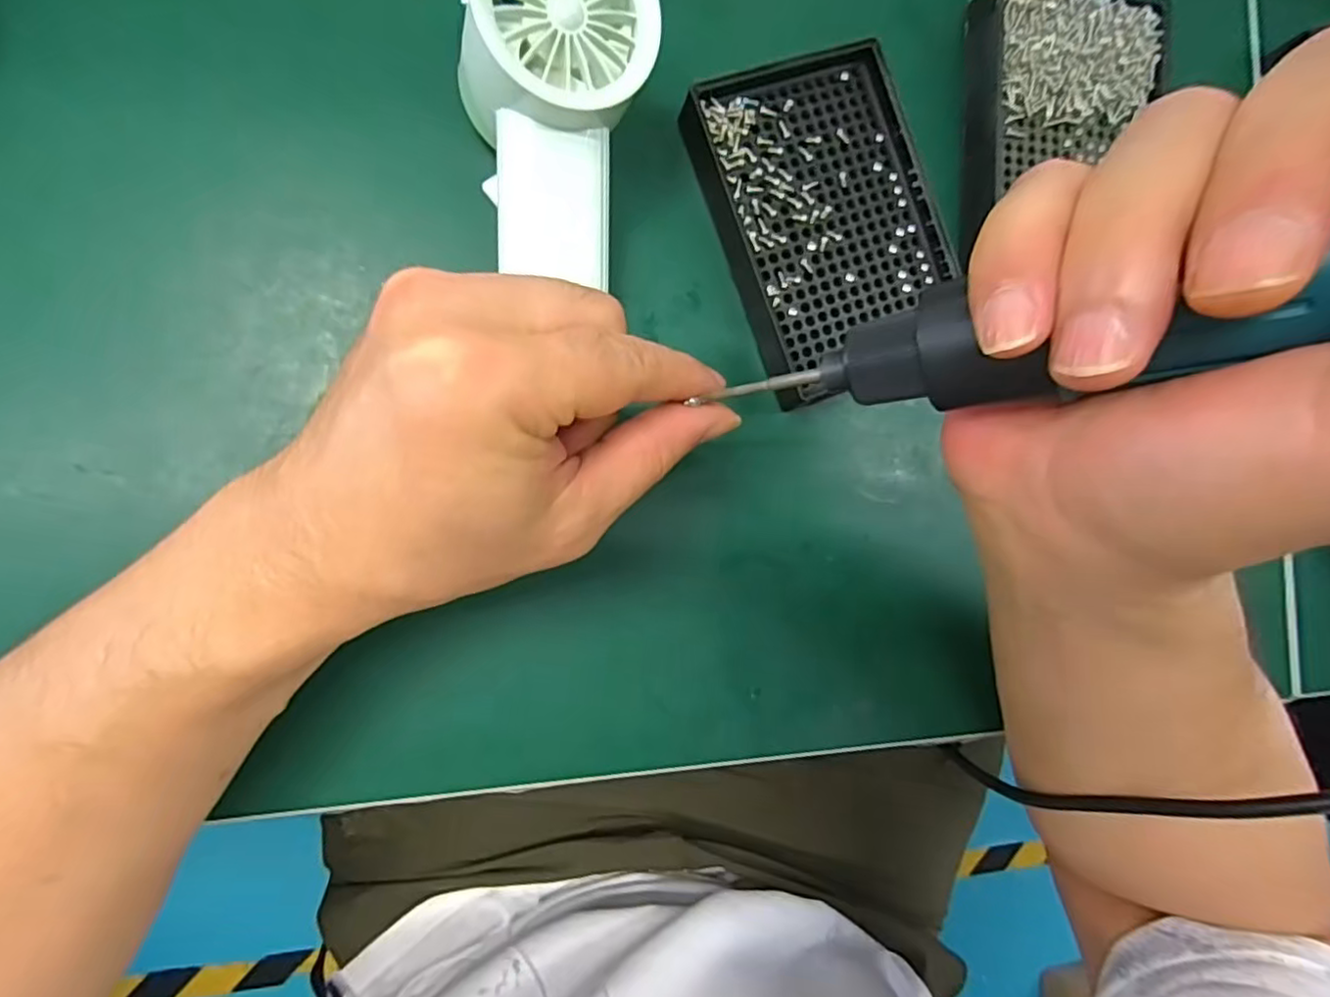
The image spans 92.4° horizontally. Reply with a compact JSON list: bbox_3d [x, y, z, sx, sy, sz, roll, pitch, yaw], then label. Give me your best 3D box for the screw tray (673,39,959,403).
[{"bbox_3d":[0.073,-0.120,0.278,0.096,0.016,0.134,-21,92,-10],"label":"screw tray"}]

